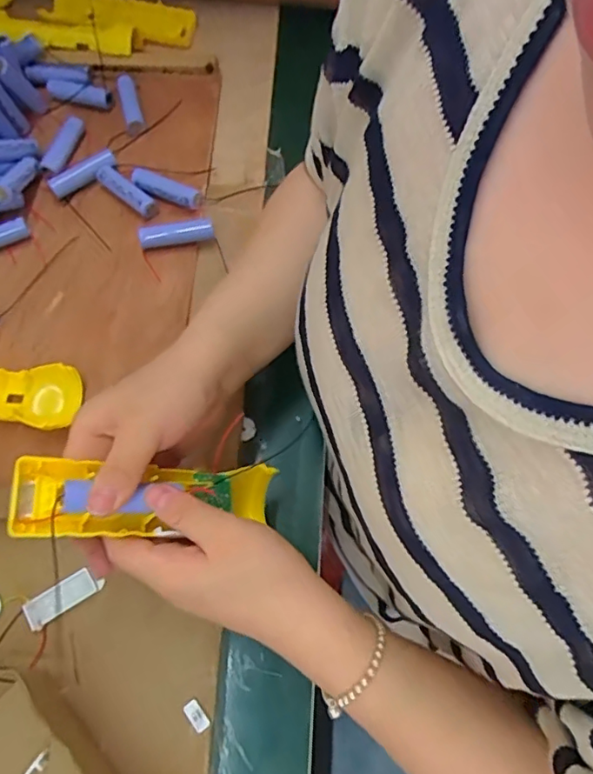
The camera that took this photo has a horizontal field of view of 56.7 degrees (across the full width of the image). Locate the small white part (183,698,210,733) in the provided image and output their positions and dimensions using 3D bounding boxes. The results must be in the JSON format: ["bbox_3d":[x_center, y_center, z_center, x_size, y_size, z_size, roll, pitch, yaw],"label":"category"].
[{"bbox_3d":[-0.070,0.229,0.383,0.011,0.005,0.020,-38,72,-12],"label":"small white part"}]

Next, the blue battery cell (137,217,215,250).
[{"bbox_3d":[-0.108,-0.138,0.492,0.065,0.018,0.016,-12,69,-3],"label":"blue battery cell"}]

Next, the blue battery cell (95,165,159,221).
[{"bbox_3d":[-0.159,-0.183,0.512,0.064,0.017,0.019,42,75,16],"label":"blue battery cell"}]

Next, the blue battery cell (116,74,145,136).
[{"bbox_3d":[-0.167,-0.282,0.553,0.018,0.019,0.069,-15,69,-4],"label":"blue battery cell"}]

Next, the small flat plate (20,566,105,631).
[{"bbox_3d":[-0.172,0.153,0.405,0.057,0.004,0.022,-32,71,-10],"label":"small flat plate"}]

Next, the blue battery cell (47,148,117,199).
[{"bbox_3d":[-0.201,-0.203,0.522,0.068,0.018,0.021,-39,72,-13],"label":"blue battery cell"}]

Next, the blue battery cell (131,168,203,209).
[{"bbox_3d":[-0.122,-0.185,0.515,0.063,0.024,0.020,16,70,8],"label":"blue battery cell"}]

